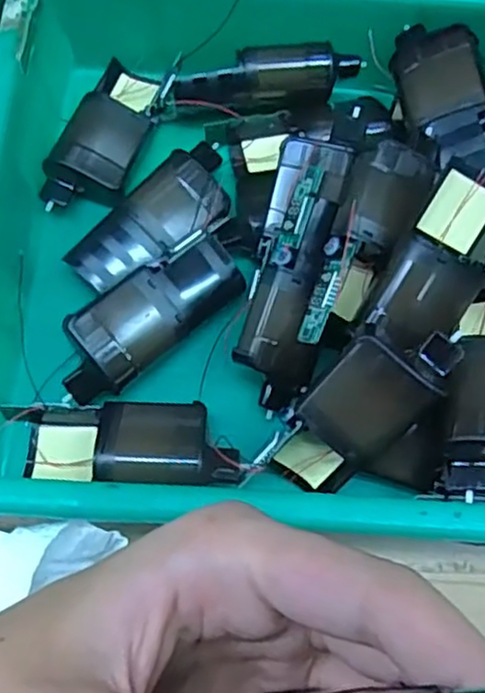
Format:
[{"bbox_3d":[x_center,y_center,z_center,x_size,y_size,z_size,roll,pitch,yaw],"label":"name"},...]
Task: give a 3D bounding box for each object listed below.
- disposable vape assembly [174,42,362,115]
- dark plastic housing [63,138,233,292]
[{"bbox_3d":[0.012,-0.128,0.334,0.085,0.026,0.017,-7,69,-4],"label":"disposable vape assembly"},{"bbox_3d":[-0.038,-0.057,0.318,0.035,0.018,0.088,39,73,13],"label":"dark plastic housing"}]

